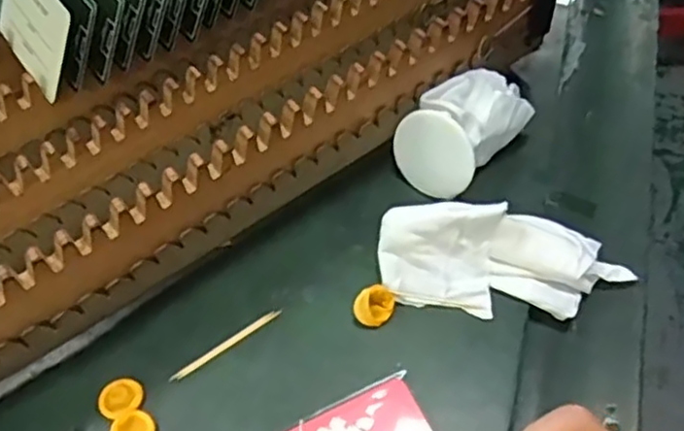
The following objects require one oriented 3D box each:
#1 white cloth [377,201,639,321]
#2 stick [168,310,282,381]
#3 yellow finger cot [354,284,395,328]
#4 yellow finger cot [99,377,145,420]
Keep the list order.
[{"bbox_3d":[0.087,0.020,0.361,0.134,0.040,0.053,-1,53,4],"label":"white cloth"},{"bbox_3d":[-0.060,0.067,0.357,0.064,0.004,0.005,-31,57,-18],"label":"stick"},{"bbox_3d":[0.017,0.047,0.359,0.020,0.017,0.016,-2,53,3],"label":"yellow finger cot"},{"bbox_3d":[-0.110,0.090,0.343,0.020,0.004,0.020,-26,55,-14],"label":"yellow finger cot"}]

